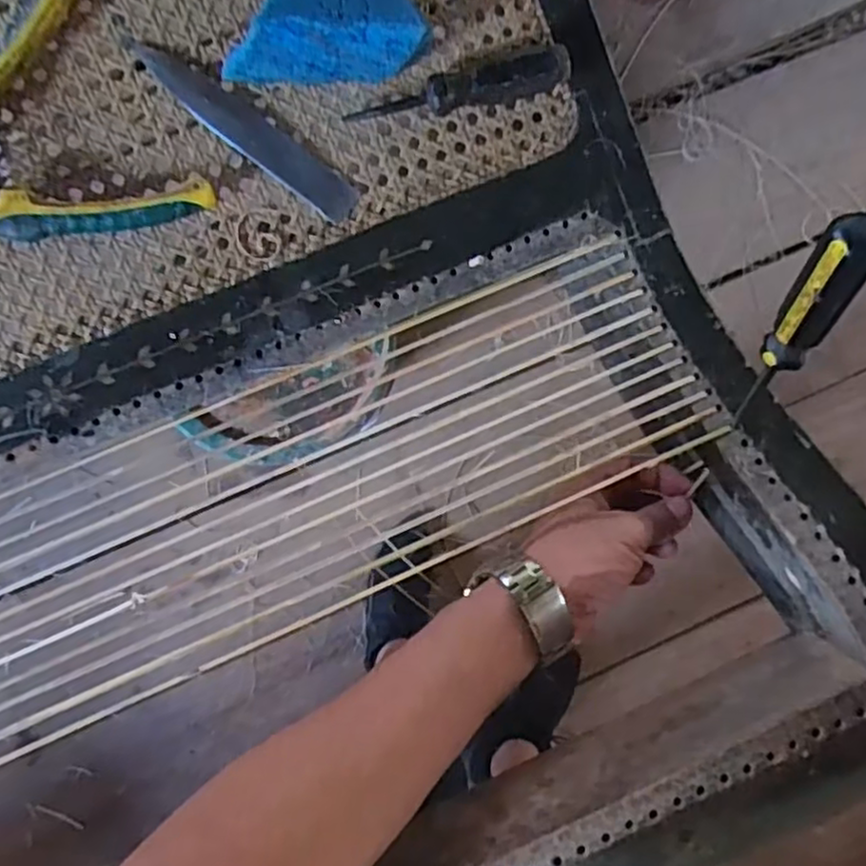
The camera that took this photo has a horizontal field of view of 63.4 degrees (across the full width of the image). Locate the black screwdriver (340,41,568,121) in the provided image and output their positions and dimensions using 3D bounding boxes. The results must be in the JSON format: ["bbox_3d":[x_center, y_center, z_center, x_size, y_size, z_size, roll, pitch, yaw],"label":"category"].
[{"bbox_3d":[0.017,-0.195,0.403,0.126,0.027,0.019,-17,94,-5],"label":"black screwdriver"}]

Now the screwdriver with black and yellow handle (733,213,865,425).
[{"bbox_3d":[0.165,-0.043,0.320,0.020,0.133,0.019,-14,61,-5],"label":"screwdriver with black and yellow handle"}]

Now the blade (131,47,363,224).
[{"bbox_3d":[-0.104,-0.173,0.402,0.139,0.004,0.024,36,90,-11],"label":"blade"}]

